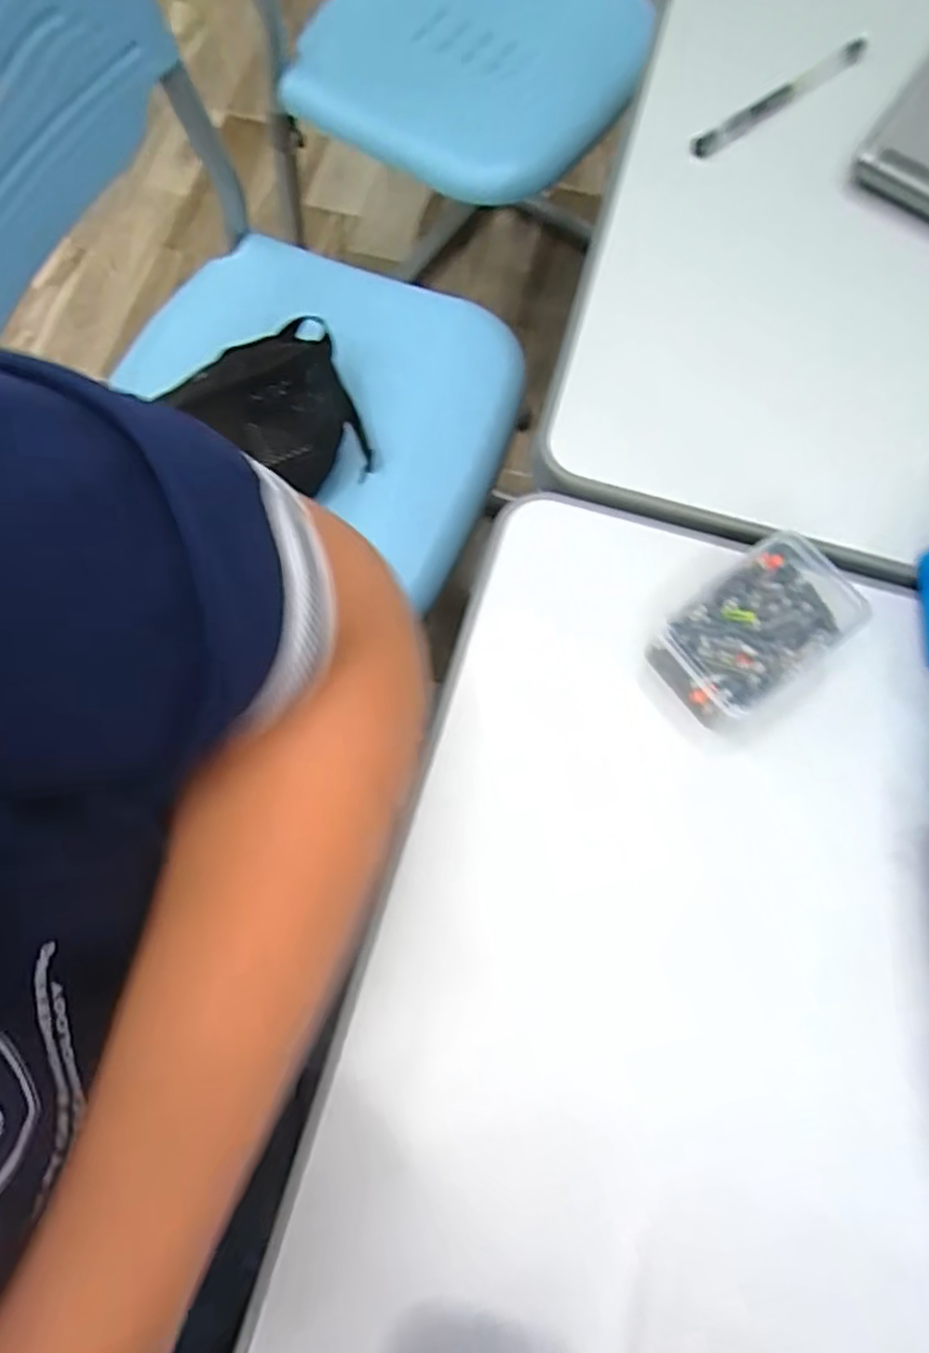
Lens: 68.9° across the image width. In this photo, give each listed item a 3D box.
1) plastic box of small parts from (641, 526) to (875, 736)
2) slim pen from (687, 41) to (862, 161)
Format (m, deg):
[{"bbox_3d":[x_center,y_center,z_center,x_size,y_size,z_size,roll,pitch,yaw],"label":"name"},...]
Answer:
[{"bbox_3d":[0.122,-0.018,0.286,0.078,0.034,0.048,-36,78,-12],"label":"plastic box of small parts"},{"bbox_3d":[0.174,-0.318,0.375,0.126,0.014,0.009,-36,77,-13],"label":"slim pen"}]

